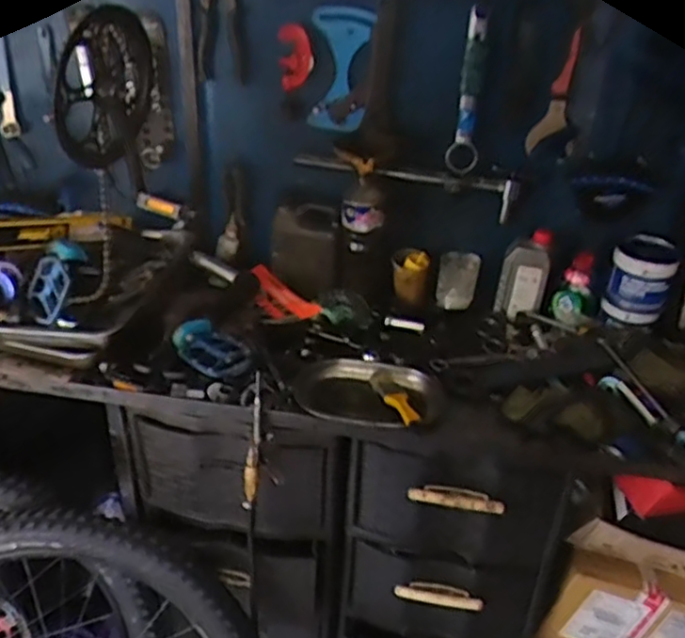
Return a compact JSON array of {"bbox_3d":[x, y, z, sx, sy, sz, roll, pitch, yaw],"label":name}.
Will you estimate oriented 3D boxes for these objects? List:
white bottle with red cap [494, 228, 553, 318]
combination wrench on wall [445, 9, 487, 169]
[{"bbox_3d":[0.328,-0.073,1.235,0.082,0.169,0.041,13,32,17],"label":"white bottle with red cap"},{"bbox_3d":[0.208,-0.367,1.112,0.048,0.255,0.019,7,31,7],"label":"combination wrench on wall"}]

